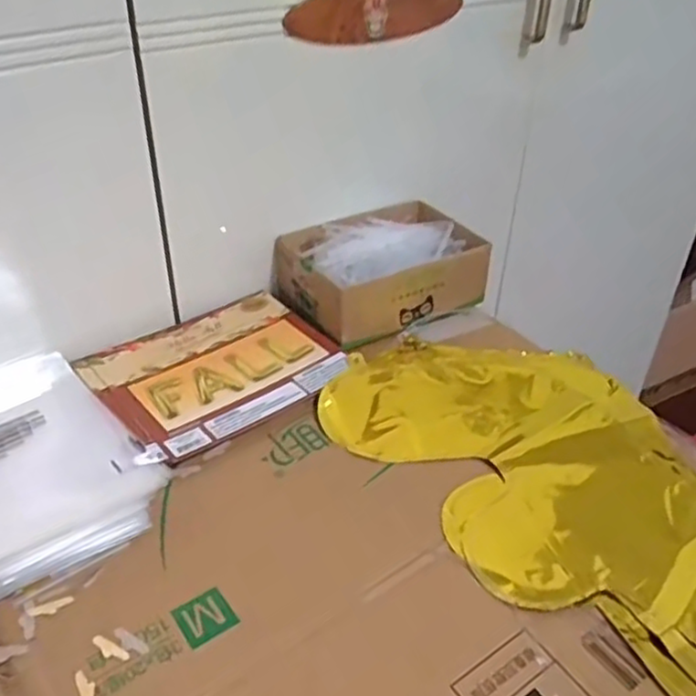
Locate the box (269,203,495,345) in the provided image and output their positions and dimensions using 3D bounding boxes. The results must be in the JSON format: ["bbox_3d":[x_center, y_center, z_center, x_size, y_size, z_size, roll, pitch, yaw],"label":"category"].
[{"bbox_3d":[0.033,-0.086,0.749,0.191,0.063,0.145,-19,43,-26],"label":"box"}]

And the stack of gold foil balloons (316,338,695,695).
[{"bbox_3d":[0.186,0.112,0.531,0.223,0.019,0.447,-23,44,-29],"label":"stack of gold foil balloons"}]

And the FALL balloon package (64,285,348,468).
[{"bbox_3d":[-0.120,0.014,0.659,0.208,0.012,0.166,-26,46,-32],"label":"FALL balloon package"}]

